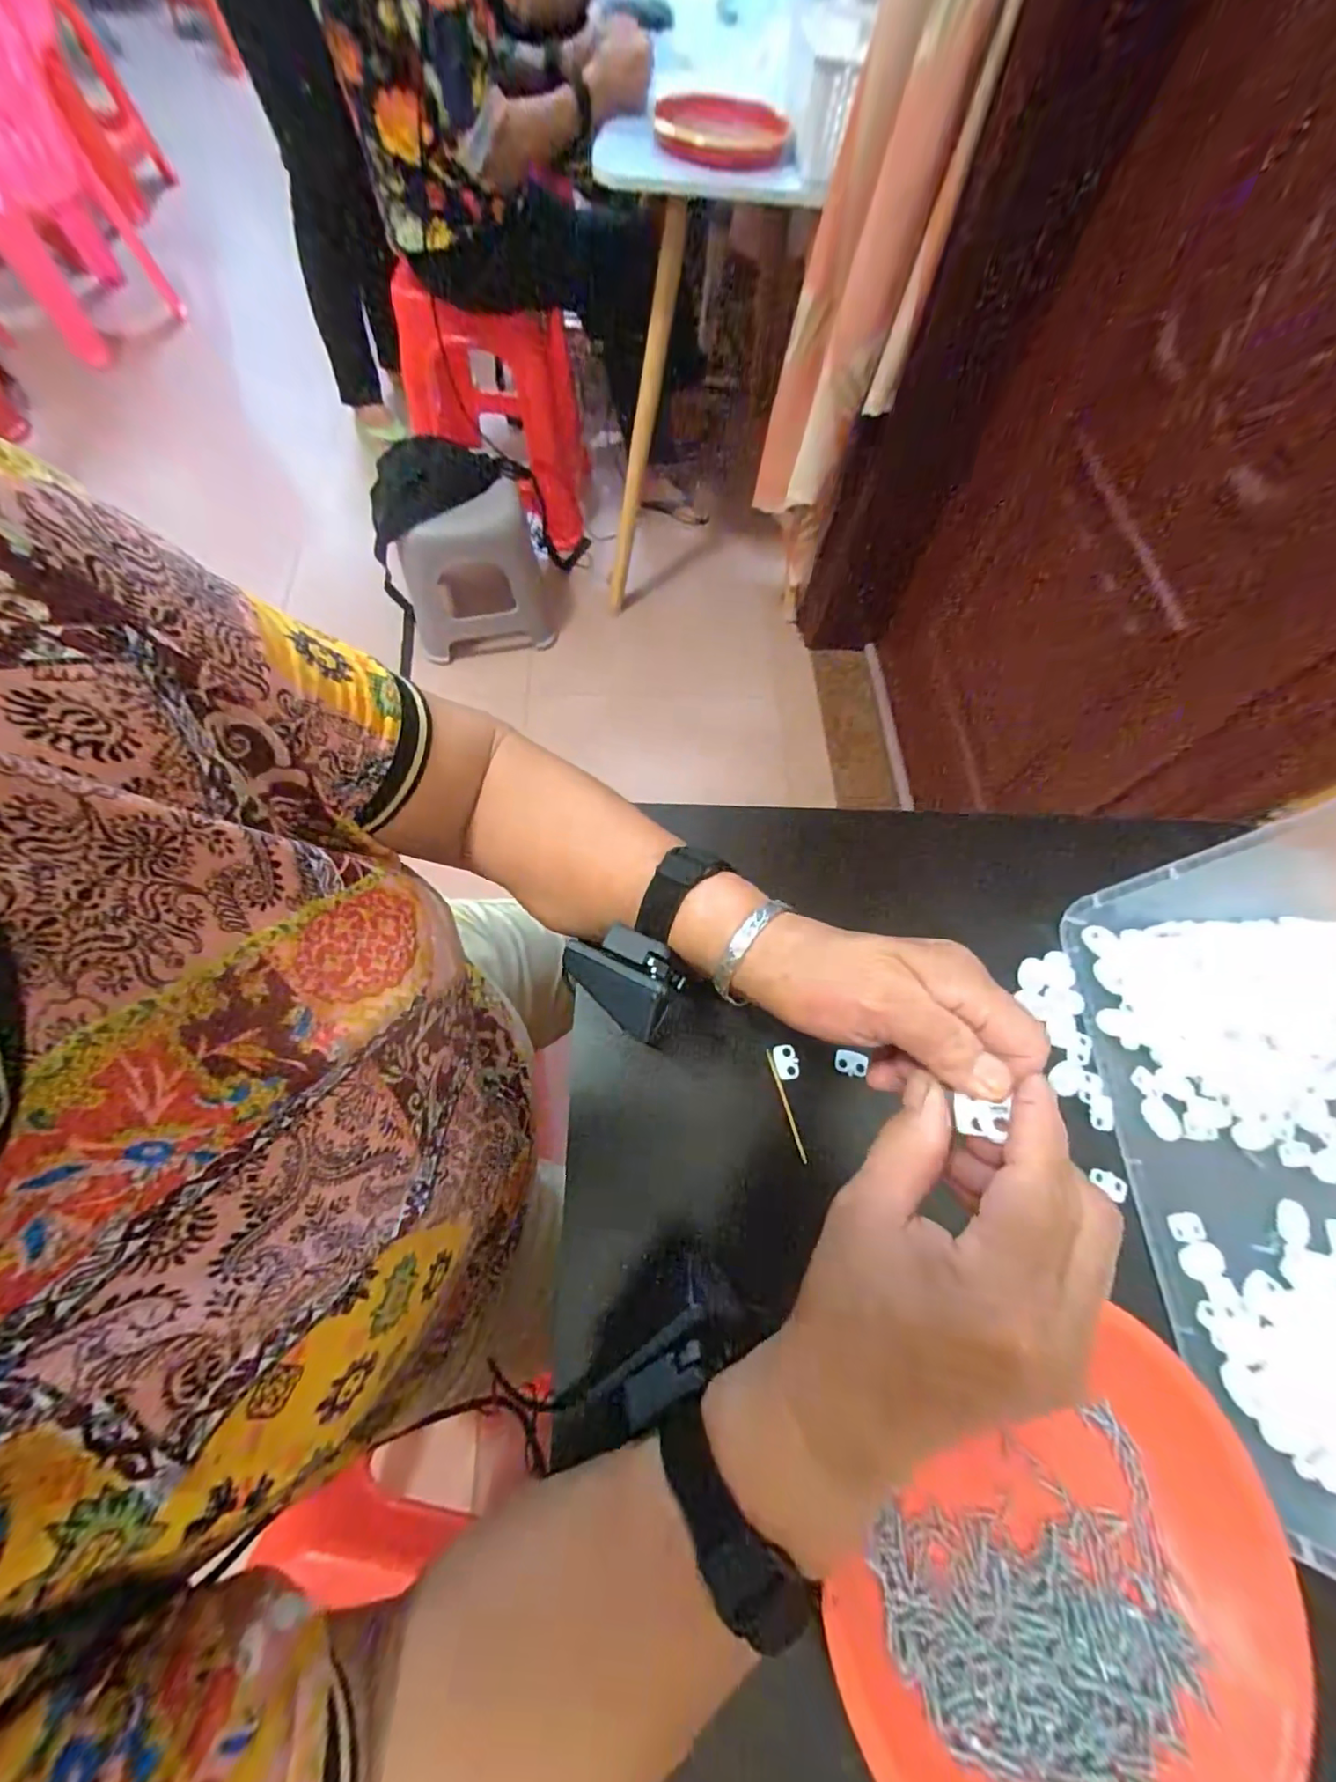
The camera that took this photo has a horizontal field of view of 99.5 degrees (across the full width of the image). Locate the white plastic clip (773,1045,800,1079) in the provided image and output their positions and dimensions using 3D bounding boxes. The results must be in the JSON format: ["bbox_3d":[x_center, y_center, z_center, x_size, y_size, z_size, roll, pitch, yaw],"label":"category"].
[{"bbox_3d":[0.068,0.098,0.324,0.012,0.004,0.019,-9,68,-6],"label":"white plastic clip"}]

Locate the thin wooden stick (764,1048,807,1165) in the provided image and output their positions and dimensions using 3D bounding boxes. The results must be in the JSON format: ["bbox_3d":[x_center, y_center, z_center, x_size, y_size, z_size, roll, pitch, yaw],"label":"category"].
[{"bbox_3d":[0.066,0.120,0.319,0.004,0.004,0.060,-14,69,-8],"label":"thin wooden stick"}]

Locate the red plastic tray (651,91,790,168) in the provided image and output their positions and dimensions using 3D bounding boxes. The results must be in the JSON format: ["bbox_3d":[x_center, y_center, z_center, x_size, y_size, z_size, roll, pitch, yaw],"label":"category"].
[{"bbox_3d":[0.082,-1.176,0.872,0.187,0.032,0.177,-16,69,-9],"label":"red plastic tray"}]

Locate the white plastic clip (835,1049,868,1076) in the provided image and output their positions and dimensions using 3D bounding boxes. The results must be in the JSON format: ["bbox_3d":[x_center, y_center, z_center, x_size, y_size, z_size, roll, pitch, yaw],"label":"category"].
[{"bbox_3d":[0.105,0.099,0.325,0.017,0.004,0.014,12,68,3],"label":"white plastic clip"}]

